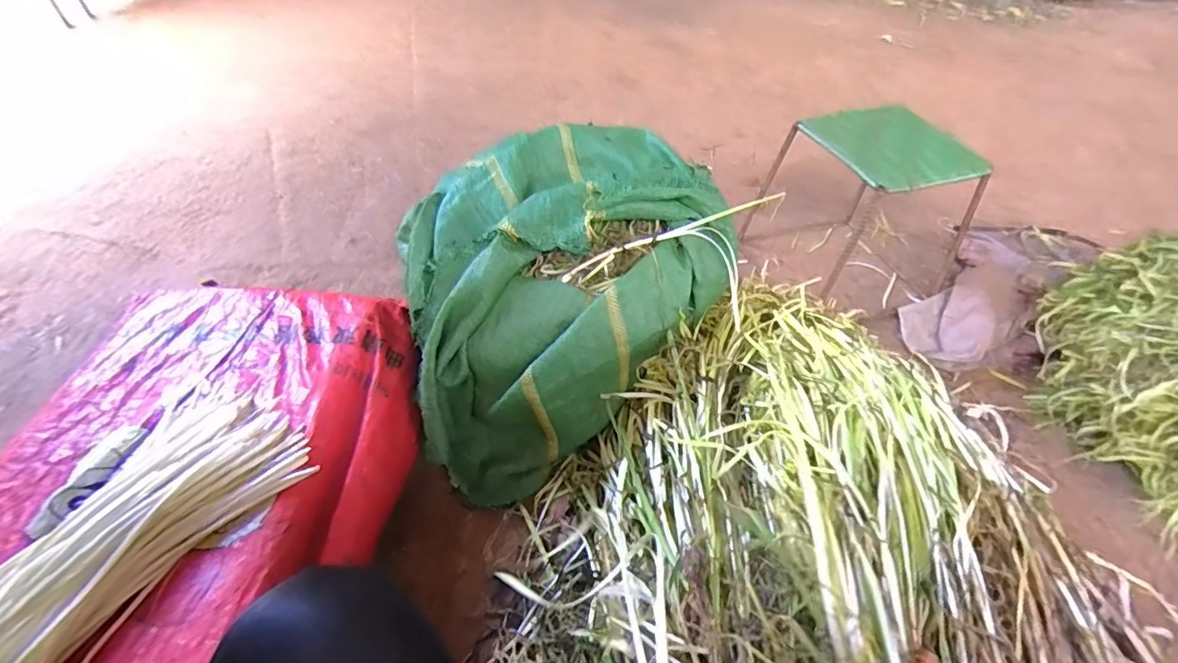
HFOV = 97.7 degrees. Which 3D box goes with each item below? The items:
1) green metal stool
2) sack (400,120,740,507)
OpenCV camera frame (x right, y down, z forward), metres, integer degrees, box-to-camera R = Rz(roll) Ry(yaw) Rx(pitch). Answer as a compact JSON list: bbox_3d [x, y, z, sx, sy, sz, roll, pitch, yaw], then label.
[{"bbox_3d":[0.521,-0.252,0.987,0.305,0.264,0.299,-12,48,-14],"label":"green metal stool"},{"bbox_3d":[-0.050,-0.052,0.790,0.463,0.357,0.407,-17,49,-18],"label":"sack"}]

